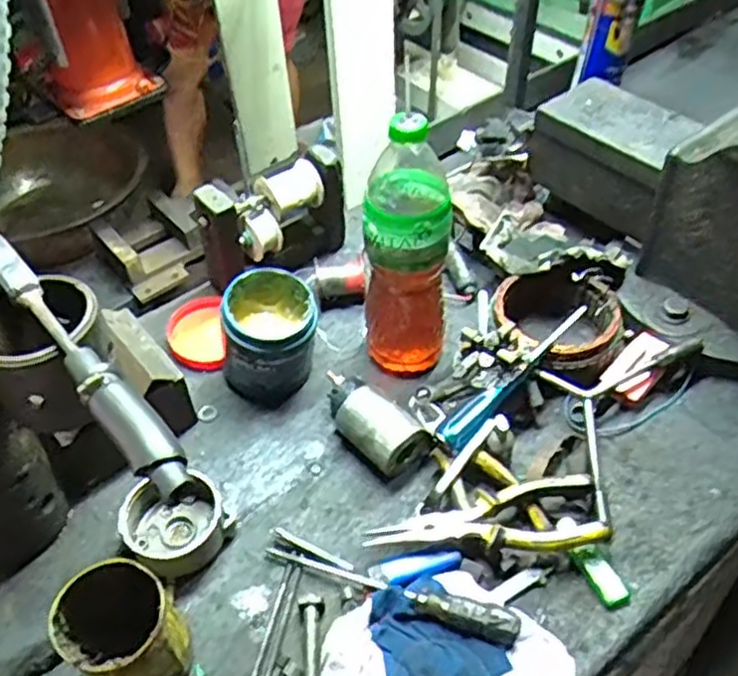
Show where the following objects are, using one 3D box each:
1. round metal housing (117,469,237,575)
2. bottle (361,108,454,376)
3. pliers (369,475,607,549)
[{"bbox_3d":[-0.166,0.158,0.636,0.080,0.053,0.075,-2,47,2],"label":"round metal housing"},{"bbox_3d":[0.034,-0.076,0.686,0.079,0.273,0.088,-3,47,0],"label":"bottle"},{"bbox_3d":[0.099,0.161,0.636,0.200,0.032,0.063,-4,47,-1],"label":"pliers"}]

